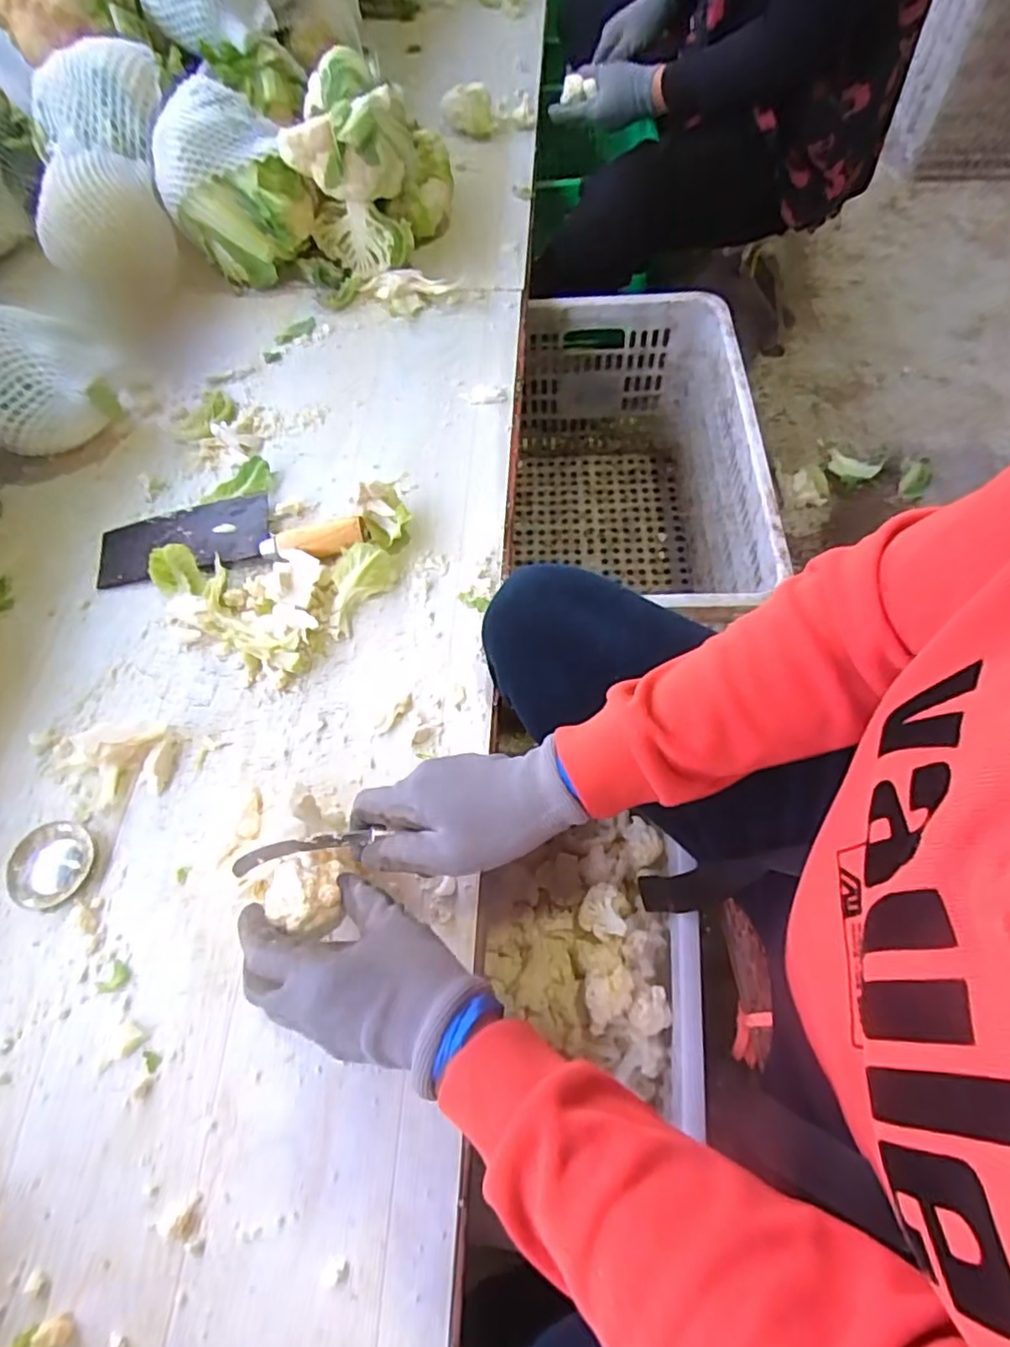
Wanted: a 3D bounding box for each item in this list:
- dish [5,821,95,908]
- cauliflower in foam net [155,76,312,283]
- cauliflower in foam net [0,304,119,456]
[{"bbox_3d":[-0.356,0.148,0.494,0.063,0.009,0.062,0,62,1],"label":"dish"},{"bbox_3d":[-0.333,-0.603,0.793,0.173,0.169,0.148,-18,63,-8],"label":"cauliflower in foam net"},{"bbox_3d":[-0.478,-0.295,0.664,0.118,0.124,0.128,9,63,9],"label":"cauliflower in foam net"}]

